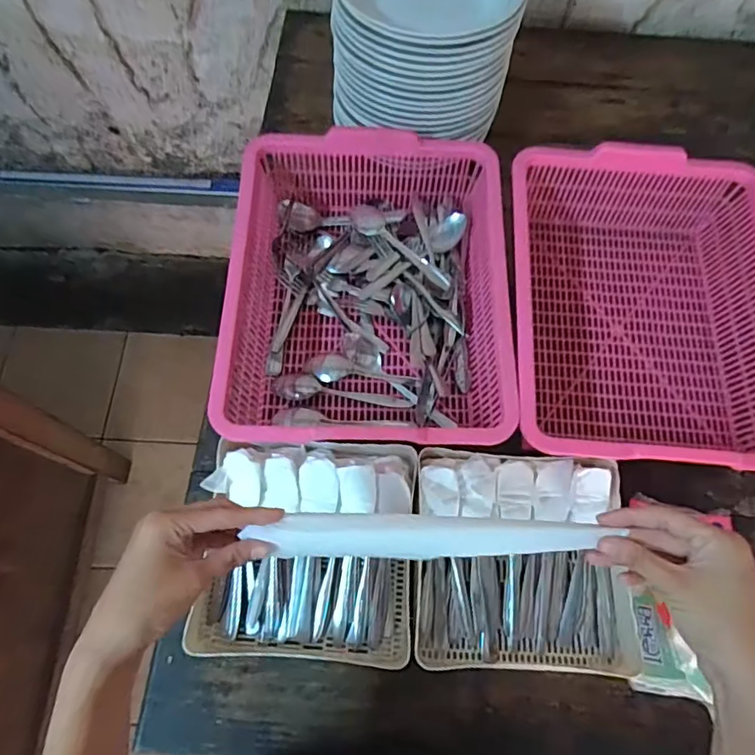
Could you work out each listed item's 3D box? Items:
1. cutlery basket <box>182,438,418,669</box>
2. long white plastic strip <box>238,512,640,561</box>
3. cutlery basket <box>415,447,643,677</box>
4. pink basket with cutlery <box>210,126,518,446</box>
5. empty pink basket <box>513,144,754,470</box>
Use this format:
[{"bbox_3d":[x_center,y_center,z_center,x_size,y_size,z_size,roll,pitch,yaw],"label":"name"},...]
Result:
[{"bbox_3d":[-0.072,0.171,0.560,0.215,0.069,0.218,4,67,0],"label":"cutlery basket"},{"bbox_3d":[0.036,0.111,0.377,0.229,0.028,0.029,0,68,0],"label":"long white plastic strip"},{"bbox_3d":[0.152,0.187,0.563,0.219,0.056,0.211,2,67,-1],"label":"cutlery basket"},{"bbox_3d":[-0.010,-0.104,0.659,0.304,0.115,0.394,3,67,-1],"label":"pink basket with cutlery"},{"bbox_3d":[0.308,-0.082,0.646,0.311,0.103,0.388,5,67,0],"label":"empty pink basket"}]

